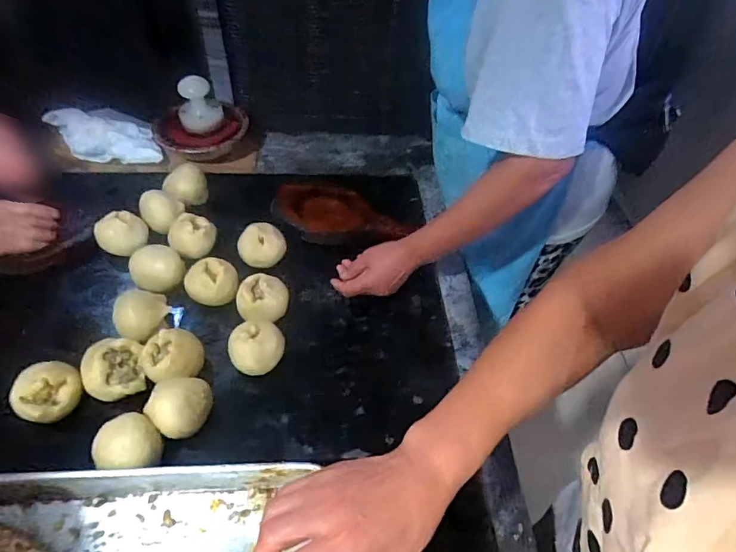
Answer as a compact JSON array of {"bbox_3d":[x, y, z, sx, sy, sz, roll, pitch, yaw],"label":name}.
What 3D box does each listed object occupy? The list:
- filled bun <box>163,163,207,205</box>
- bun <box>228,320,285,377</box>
[{"bbox_3d":[-0.326,-0.163,0.855,0.069,0.049,0.058,-13,48,-16],"label":"filled bun"},{"bbox_3d":[-0.151,0.102,0.654,0.071,0.062,0.068,-9,48,-12],"label":"bun"}]

